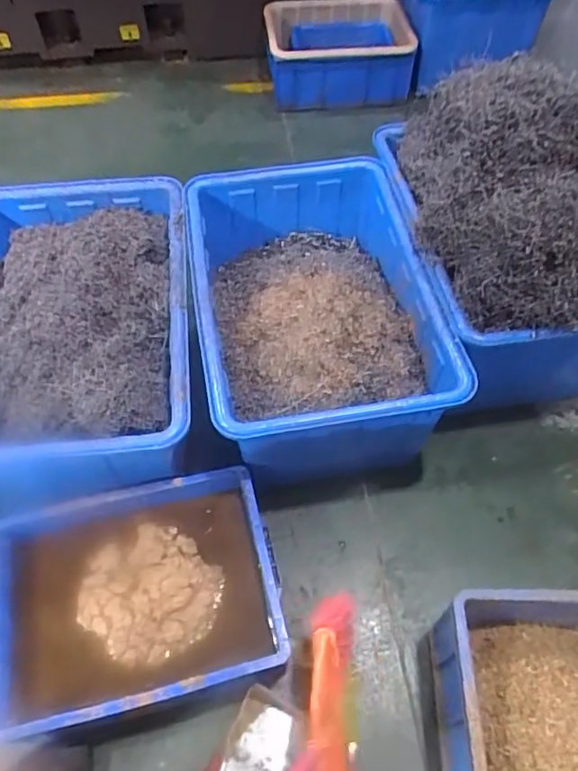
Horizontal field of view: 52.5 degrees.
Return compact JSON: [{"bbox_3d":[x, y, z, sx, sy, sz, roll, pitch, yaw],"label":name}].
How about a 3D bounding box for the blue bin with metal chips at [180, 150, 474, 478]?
[{"bbox_3d":[0.052,-0.140,1.287,0.482,0.306,0.655,-7,56,-4],"label":"blue bin with metal chips"}]

